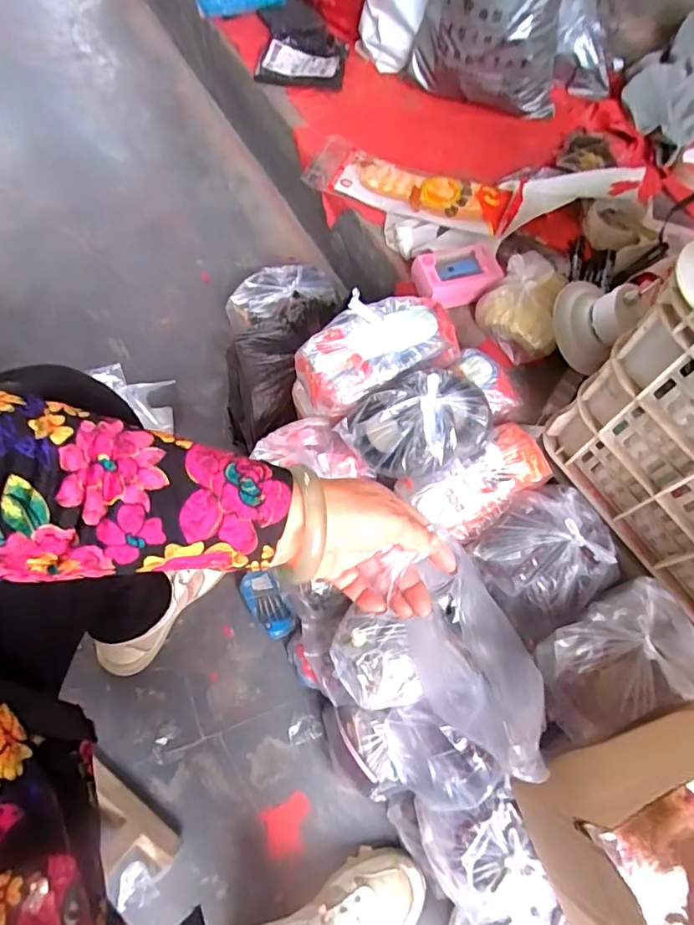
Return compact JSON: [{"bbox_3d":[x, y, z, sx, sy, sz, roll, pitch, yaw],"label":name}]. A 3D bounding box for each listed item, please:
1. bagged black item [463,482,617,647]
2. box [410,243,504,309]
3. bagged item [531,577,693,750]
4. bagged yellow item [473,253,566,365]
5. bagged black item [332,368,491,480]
[{"bbox_3d":[0.220,0.102,0.591,0.170,0.076,0.134,-29,70,-14],"label":"bagged black item"},{"bbox_3d":[0.151,-0.259,0.736,0.118,0.038,0.072,-21,69,-11],"label":"box"},{"bbox_3d":[0.282,0.195,0.544,0.180,0.080,0.115,-25,69,-12],"label":"bagged item"},{"bbox_3d":[0.227,-0.220,0.713,0.092,0.061,0.151,11,66,3],"label":"bagged yellow item"},{"bbox_3d":[0.080,-0.047,0.599,0.152,0.059,0.115,-29,70,-14],"label":"bagged black item"}]

